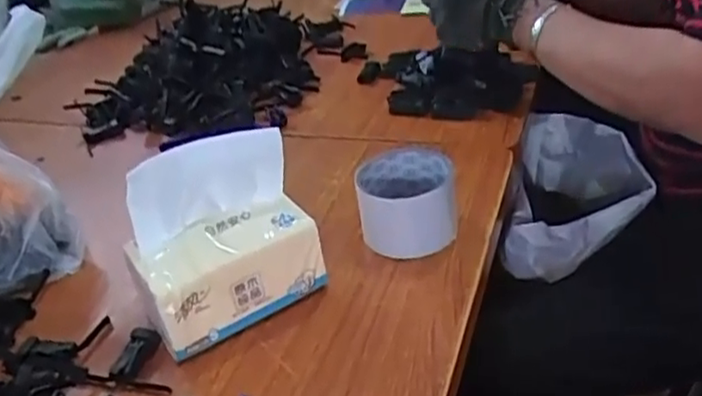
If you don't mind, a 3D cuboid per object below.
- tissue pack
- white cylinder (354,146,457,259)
[{"bbox_3d":[-0.105,0.029,0.525,0.136,0.133,0.095,-23,36,-23],"label":"tissue pack"},{"bbox_3d":[0.048,0.003,0.589,0.085,0.063,0.078,-5,33,4],"label":"white cylinder"}]

